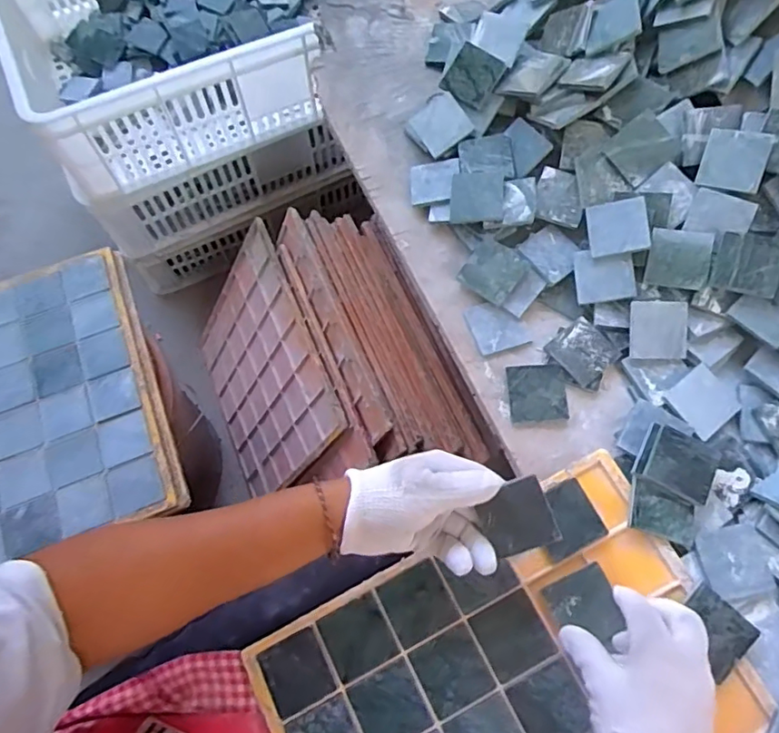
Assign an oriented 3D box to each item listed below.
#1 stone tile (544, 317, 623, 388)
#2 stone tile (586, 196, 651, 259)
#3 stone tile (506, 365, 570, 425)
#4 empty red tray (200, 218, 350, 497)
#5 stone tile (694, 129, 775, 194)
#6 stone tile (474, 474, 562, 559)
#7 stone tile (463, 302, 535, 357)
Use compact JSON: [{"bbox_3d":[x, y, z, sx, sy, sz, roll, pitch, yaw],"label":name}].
[{"bbox_3d":[0.170,-0.013,0.498,0.049,0.005,0.049,-37,74,-13],"label":"stone tile"},{"bbox_3d":[0.203,-0.123,0.501,0.049,0.009,0.050,-9,79,22],"label":"stone tile"},{"bbox_3d":[0.127,0.023,0.488,0.048,0.007,0.051,-4,69,-2],"label":"stone tile"},{"bbox_3d":[-0.194,0.011,0.850,0.012,0.318,0.318,-12,69,-42],"label":"empty red tray"},{"bbox_3d":[0.296,-0.177,0.486,0.048,0.005,0.049,19,94,26],"label":"stone tile"},{"bbox_3d":[0.089,0.106,0.397,0.048,0.006,0.047,-21,84,1],"label":"stone tile"},{"bbox_3d":[0.097,-0.037,0.512,0.045,0.005,0.049,-19,70,-7],"label":"stone tile"}]

